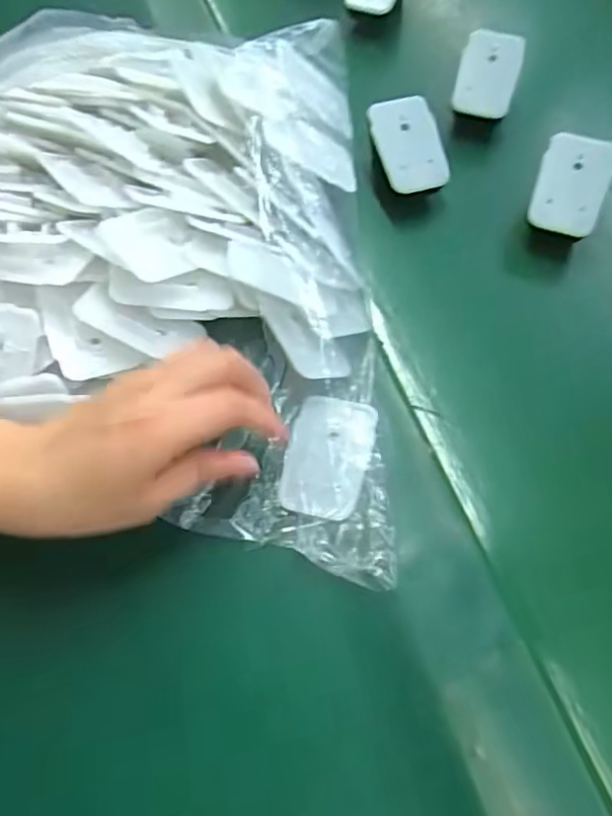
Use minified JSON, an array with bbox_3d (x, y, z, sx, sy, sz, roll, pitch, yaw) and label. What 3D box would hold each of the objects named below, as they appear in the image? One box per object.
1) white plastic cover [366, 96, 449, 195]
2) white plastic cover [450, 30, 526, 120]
[{"bbox_3d":[0.069,-0.178,0.401,0.041,0.011,0.063,-16,88,13],"label":"white plastic cover"},{"bbox_3d":[0.132,-0.242,0.431,0.042,0.054,0.008,13,23,-2],"label":"white plastic cover"}]

